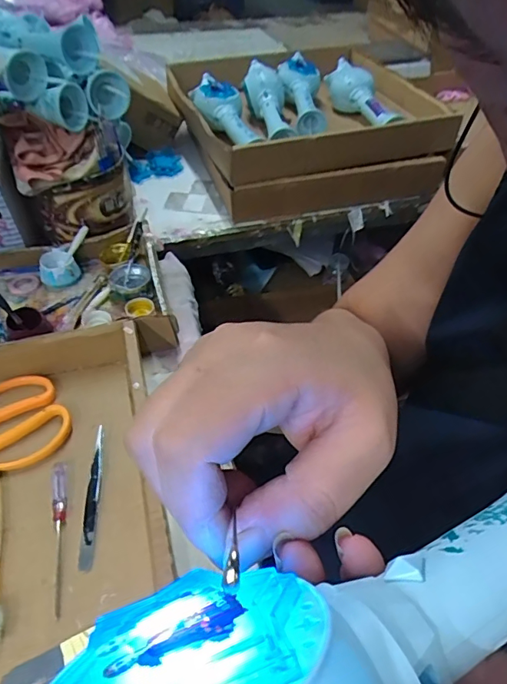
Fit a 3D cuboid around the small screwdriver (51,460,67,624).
[{"bbox_3d":[-0.155,0.151,0.380,0.012,0.009,0.122,-10,46,-11],"label":"small screwdriver"}]

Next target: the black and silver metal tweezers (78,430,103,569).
[{"bbox_3d":[-0.135,0.127,0.404,0.010,0.009,0.123,-3,46,-5],"label":"black and silver metal tweezers"}]

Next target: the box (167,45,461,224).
[{"bbox_3d":[0.095,-0.400,0.858,0.398,0.124,0.439,-12,47,-13],"label":"box"}]

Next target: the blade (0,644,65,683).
[{"bbox_3d":[-0.151,0.223,0.321,0.044,0.004,0.019,-20,49,-20],"label":"blade"}]

